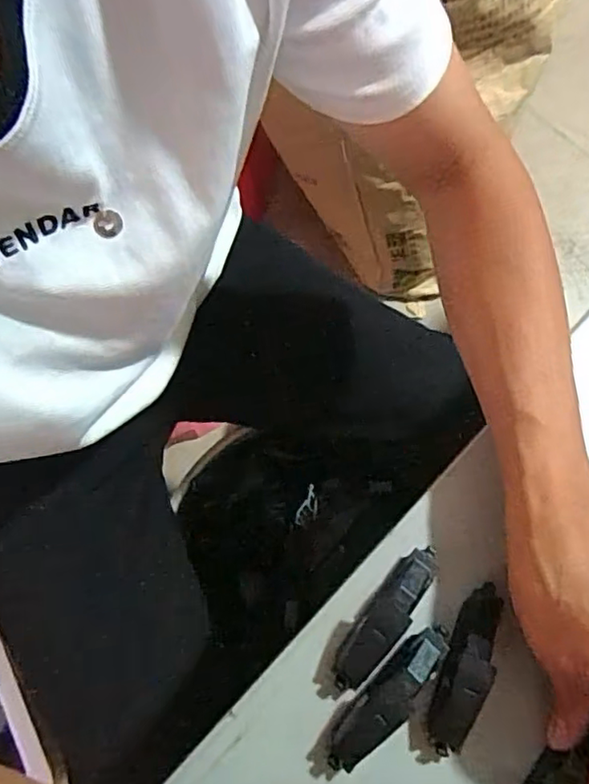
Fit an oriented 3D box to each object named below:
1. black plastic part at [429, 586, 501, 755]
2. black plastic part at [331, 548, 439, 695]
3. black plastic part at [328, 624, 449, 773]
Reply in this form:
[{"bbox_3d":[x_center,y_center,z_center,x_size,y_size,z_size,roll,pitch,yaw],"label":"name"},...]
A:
[{"bbox_3d":[0.086,0.135,0.300,0.019,0.019,0.080,23,72,6],"label":"black plastic part"},{"bbox_3d":[0.045,0.112,0.305,0.020,0.024,0.080,40,75,11],"label":"black plastic part"},{"bbox_3d":[0.046,0.146,0.292,0.080,0.025,0.020,-43,78,-14],"label":"black plastic part"}]

